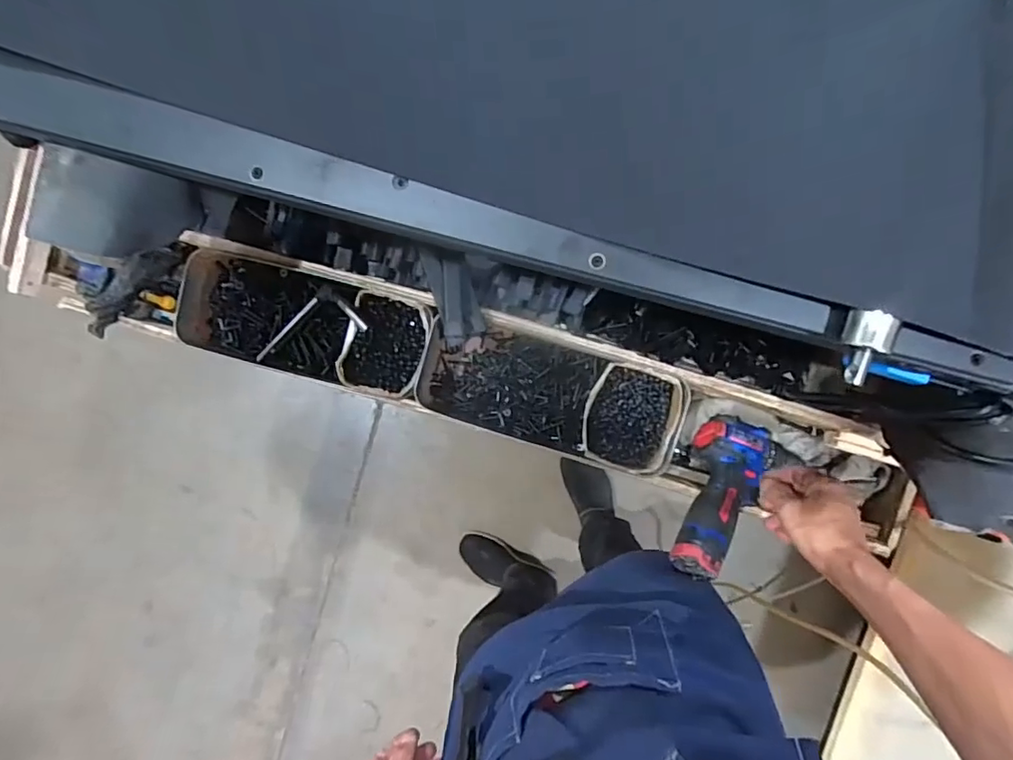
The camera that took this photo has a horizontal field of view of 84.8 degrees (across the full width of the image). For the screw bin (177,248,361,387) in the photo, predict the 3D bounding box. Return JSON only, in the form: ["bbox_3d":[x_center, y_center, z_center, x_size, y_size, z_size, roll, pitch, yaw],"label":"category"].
[{"bbox_3d":[-0.312,-0.085,0.725,0.224,0.059,0.128,17,93,4],"label":"screw bin"}]

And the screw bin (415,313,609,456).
[{"bbox_3d":[0.000,0.003,0.715,0.216,0.071,0.129,16,93,4],"label":"screw bin"}]

